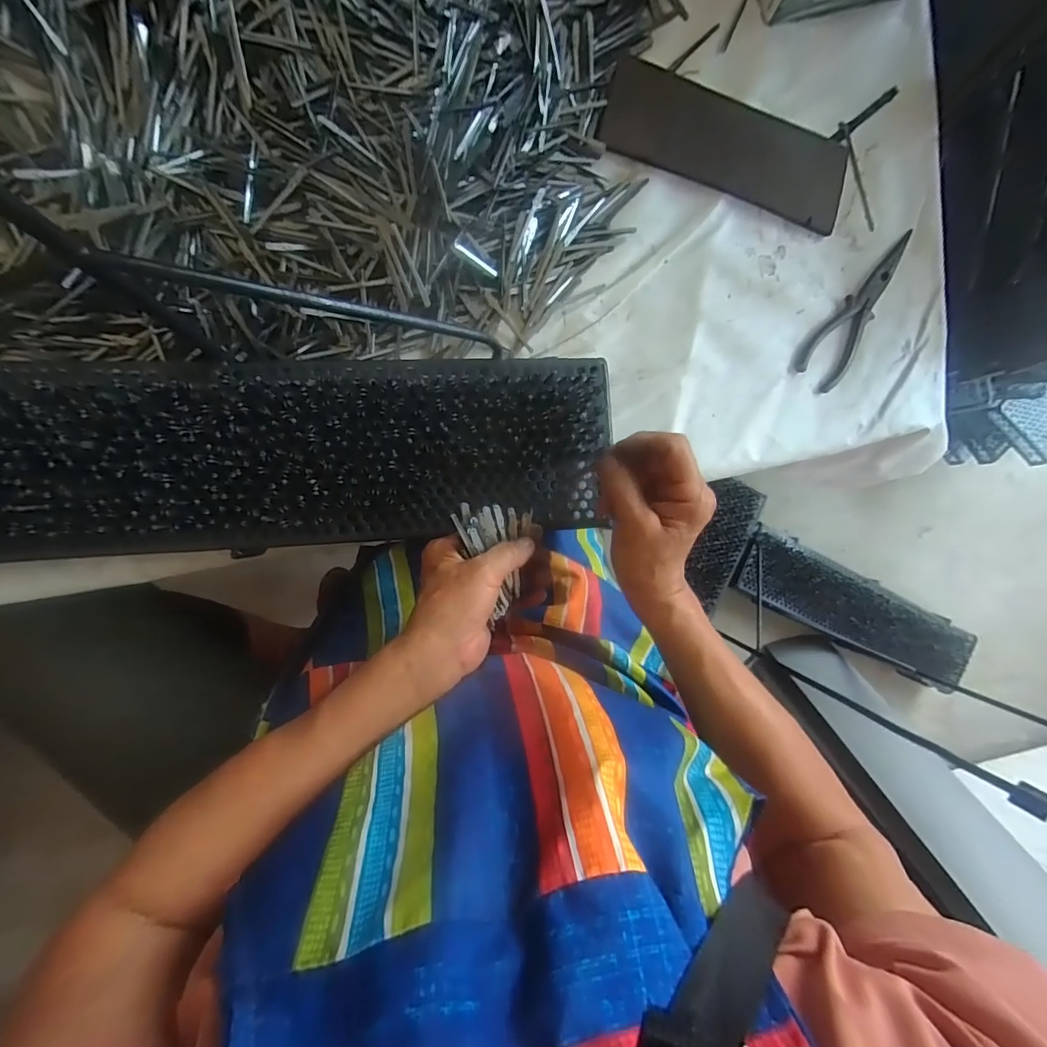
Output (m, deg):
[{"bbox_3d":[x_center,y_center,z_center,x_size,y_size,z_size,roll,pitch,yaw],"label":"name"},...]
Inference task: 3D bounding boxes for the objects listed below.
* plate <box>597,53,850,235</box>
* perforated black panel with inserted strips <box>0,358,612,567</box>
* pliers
[{"bbox_3d":[0.203,-0.374,0.495,0.252,0.011,0.094,14,93,-7],"label":"plate"},{"bbox_3d":[-0.216,-0.051,0.376,0.570,0.025,0.142,-4,94,-10],"label":"perforated black panel with inserted strips"},{"bbox_3d":[0.360,-0.224,0.527,0.054,0.007,0.190,39,87,-9],"label":"pliers"}]

